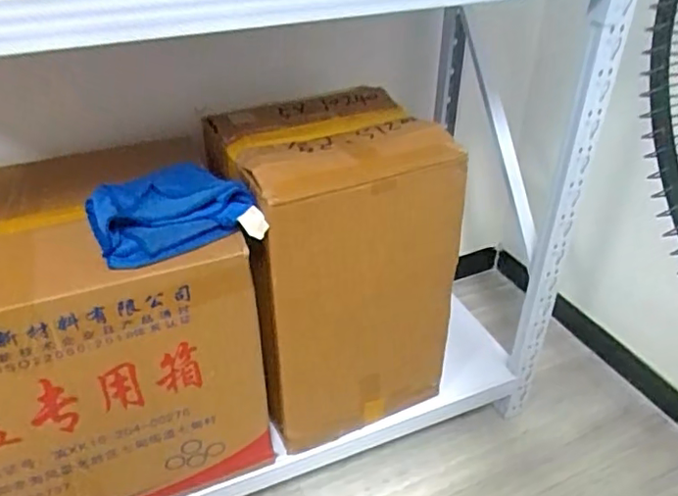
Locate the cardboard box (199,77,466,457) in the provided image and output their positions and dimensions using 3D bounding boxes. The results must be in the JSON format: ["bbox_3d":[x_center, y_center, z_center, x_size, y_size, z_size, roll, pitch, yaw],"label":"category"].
[{"bbox_3d":[-0.011,0.035,1.042,0.327,0.517,0.328,-17,39,-20],"label":"cardboard box"}]

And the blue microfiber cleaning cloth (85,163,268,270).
[{"bbox_3d":[-0.233,-0.048,0.811,0.203,0.049,0.200,-19,40,-23],"label":"blue microfiber cleaning cloth"}]

